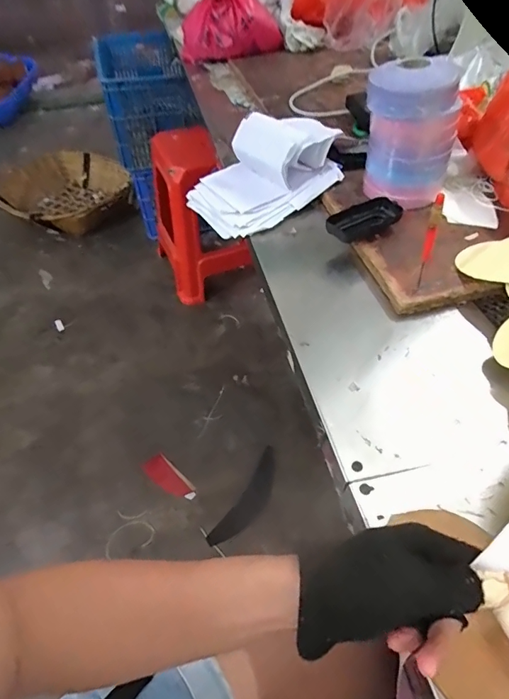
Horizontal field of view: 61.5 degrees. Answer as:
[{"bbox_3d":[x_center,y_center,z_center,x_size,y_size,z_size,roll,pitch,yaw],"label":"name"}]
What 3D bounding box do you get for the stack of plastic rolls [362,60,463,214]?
[{"bbox_3d":[0.218,-0.300,0.611,0.104,0.178,0.108,-23,52,-17],"label":"stack of plastic rolls"}]

